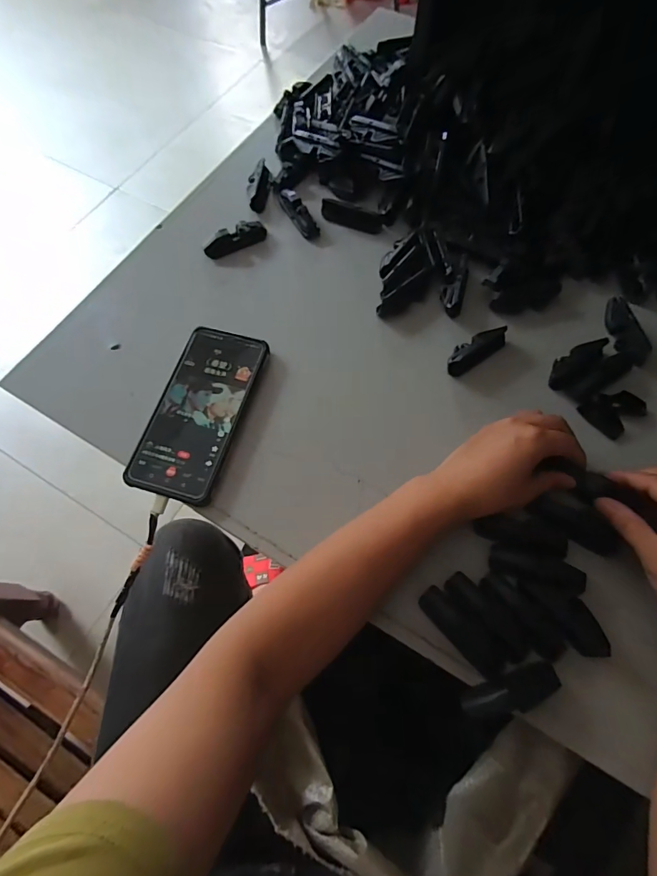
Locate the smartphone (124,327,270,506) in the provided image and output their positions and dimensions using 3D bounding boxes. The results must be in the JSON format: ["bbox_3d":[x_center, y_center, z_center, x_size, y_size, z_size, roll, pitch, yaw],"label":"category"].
[{"bbox_3d":[-0.118,-0.026,0.397,0.080,0.013,0.167,15,70,7],"label":"smartphone"}]

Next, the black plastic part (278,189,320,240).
[{"bbox_3d":[-0.036,-0.260,0.487,0.018,0.021,0.077,-31,71,-10],"label":"black plastic part"}]

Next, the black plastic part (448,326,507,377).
[{"bbox_3d":[0.145,-0.088,0.417,0.072,0.018,0.024,-34,72,-11],"label":"black plastic part"}]

